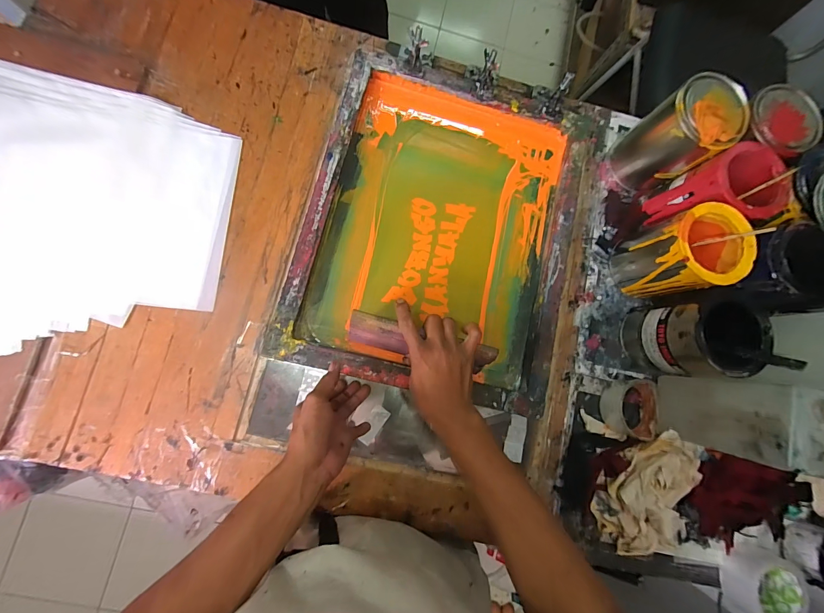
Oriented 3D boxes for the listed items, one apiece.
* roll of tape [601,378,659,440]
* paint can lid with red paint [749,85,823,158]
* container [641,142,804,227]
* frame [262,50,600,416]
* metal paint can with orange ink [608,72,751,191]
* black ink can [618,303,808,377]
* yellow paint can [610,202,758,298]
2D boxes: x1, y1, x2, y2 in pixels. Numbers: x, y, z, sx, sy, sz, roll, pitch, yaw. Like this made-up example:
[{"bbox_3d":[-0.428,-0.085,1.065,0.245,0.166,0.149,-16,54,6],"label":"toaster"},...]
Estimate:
[{"bbox_3d":[0.342,0.159,0.551,0.071,0.042,0.089,-2,83,-7],"label":"roll of tape"},{"bbox_3d":[0.541,-0.271,0.510,0.111,0.017,0.103,1,83,-7],"label":"paint can lid with red paint"},{"bbox_3d":[0.471,-0.170,0.560,0.109,0.142,0.101,5,82,-6],"label":"container"},{"bbox_3d":[0.060,-0.122,0.545,0.416,0.046,0.496,15,81,-4],"label":"frame"},{"bbox_3d":[0.417,-0.266,0.561,0.106,0.159,0.105,1,83,-7],"label":"metal paint can with orange ink"},{"bbox_3d":[0.411,0.049,0.523,0.107,0.148,0.100,-3,83,-7],"label":"black ink can"},{"bbox_3d":[0.401,-0.076,0.541,0.106,0.149,0.103,1,83,-7],"label":"yellow paint can"}]

